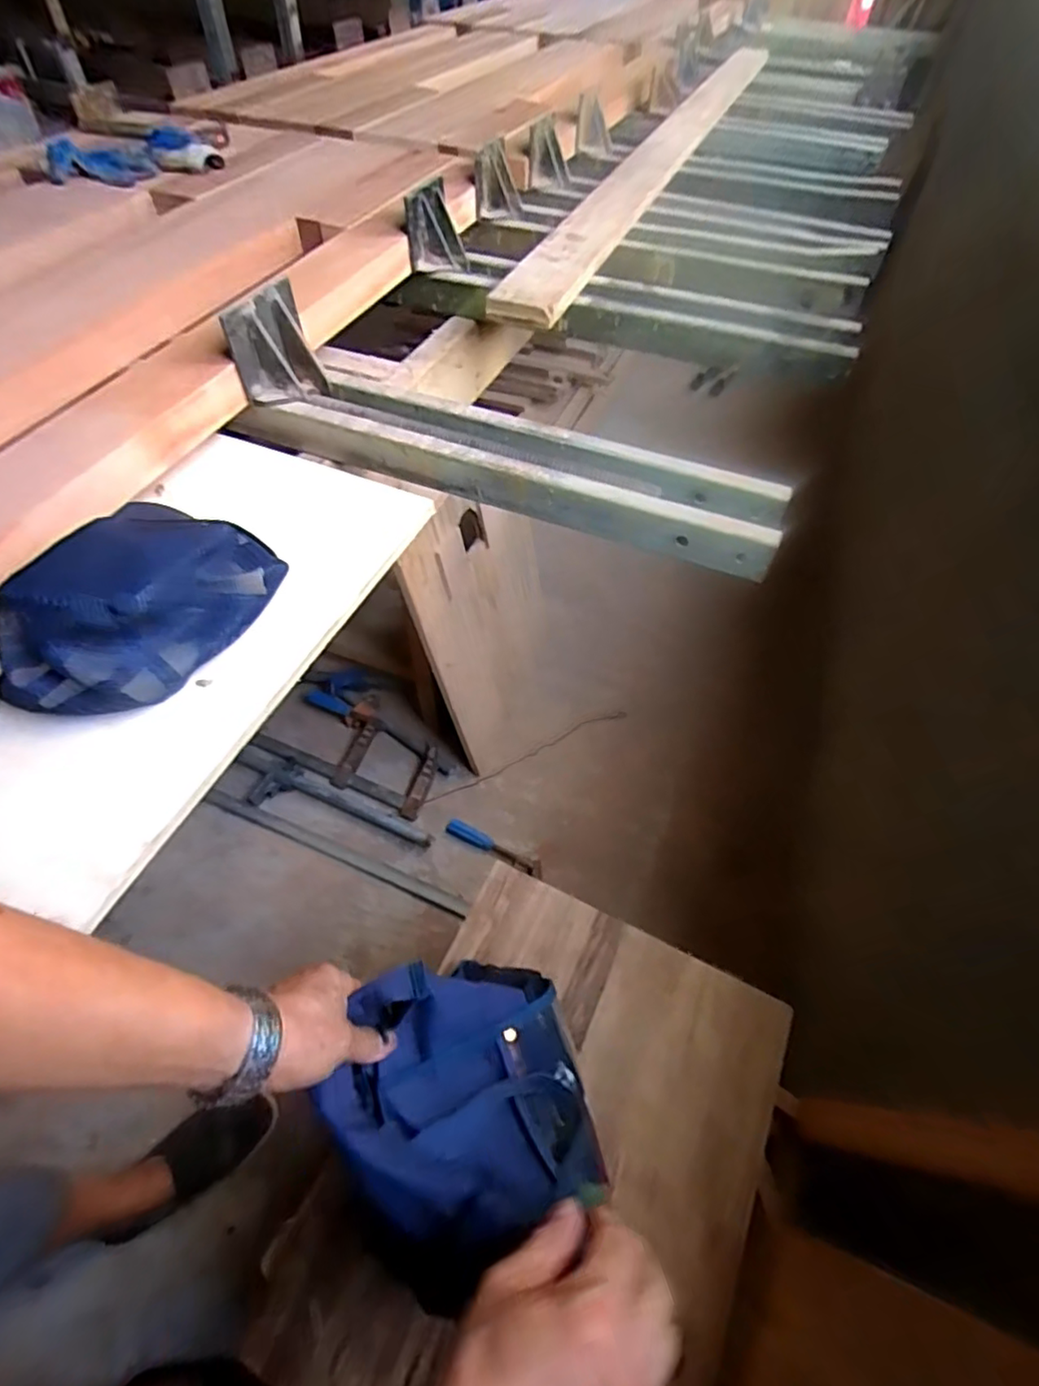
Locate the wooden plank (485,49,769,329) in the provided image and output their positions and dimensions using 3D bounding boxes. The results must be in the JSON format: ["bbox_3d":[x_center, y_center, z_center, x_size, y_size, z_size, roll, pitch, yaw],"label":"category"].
[{"bbox_3d":[0.296,-1.051,1.189,0.108,0.035,1.491,26,58,4],"label":"wooden plank"}]

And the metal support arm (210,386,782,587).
[{"bbox_3d":[-0.035,-0.250,0.667,0.617,0.063,0.126,18,55,10],"label":"metal support arm"}]

